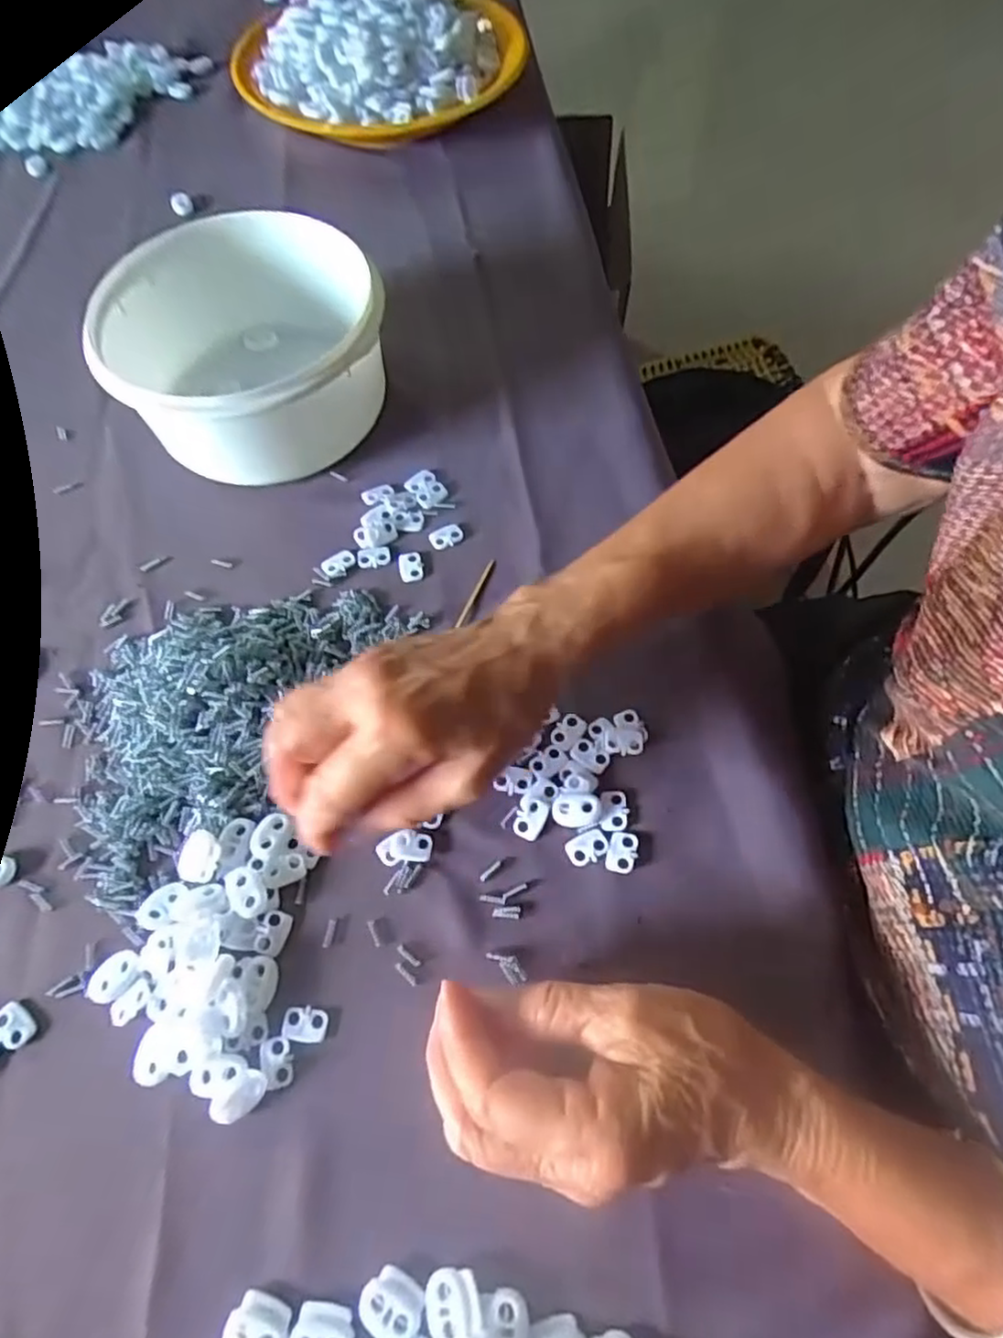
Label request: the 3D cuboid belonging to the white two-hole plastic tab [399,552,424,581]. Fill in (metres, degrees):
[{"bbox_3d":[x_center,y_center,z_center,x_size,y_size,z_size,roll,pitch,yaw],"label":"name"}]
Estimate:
[{"bbox_3d":[-0.051,-0.058,0.391,0.013,0.004,0.019,-13,63,-5],"label":"white two-hole plastic tab"}]

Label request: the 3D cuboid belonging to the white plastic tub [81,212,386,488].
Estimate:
[{"bbox_3d":[-0.149,-0.184,0.414,0.145,0.083,0.147,-4,63,-1],"label":"white plastic tub"}]

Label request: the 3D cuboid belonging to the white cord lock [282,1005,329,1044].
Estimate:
[{"bbox_3d":[-0.082,0.148,0.289,0.018,0.004,0.013,5,63,4],"label":"white cord lock"}]

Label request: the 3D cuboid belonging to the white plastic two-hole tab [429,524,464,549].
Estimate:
[{"bbox_3d":[-0.032,-0.078,0.403,0.020,0.004,0.013,-24,65,-11],"label":"white plastic two-hole tab"}]

